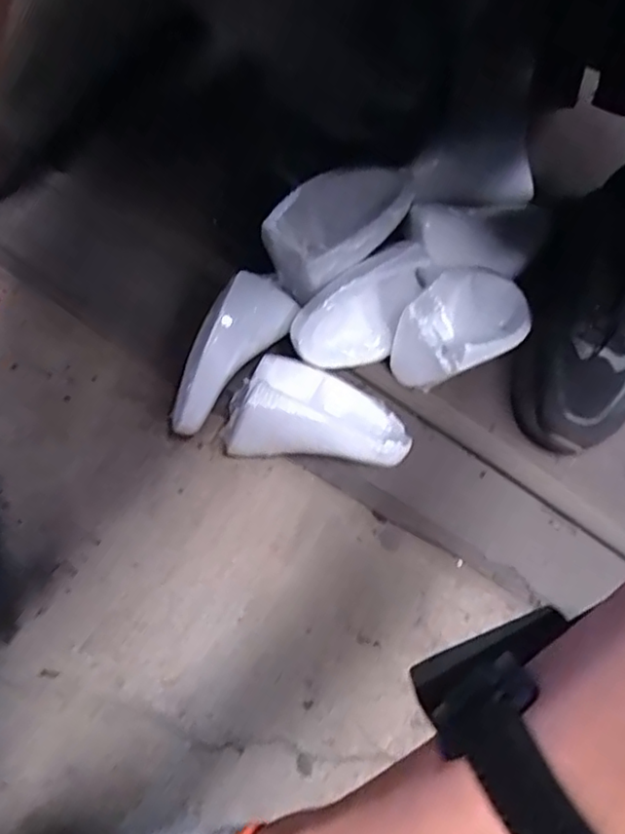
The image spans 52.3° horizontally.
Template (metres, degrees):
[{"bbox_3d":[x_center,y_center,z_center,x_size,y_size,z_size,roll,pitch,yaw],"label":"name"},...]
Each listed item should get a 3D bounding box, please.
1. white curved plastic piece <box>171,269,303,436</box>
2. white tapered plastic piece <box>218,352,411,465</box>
[{"bbox_3d":[-0.073,-0.059,0.529,0.040,0.068,0.142,38,72,11],"label":"white curved plastic piece"},{"bbox_3d":[0.008,0.002,0.540,0.146,0.071,0.089,16,69,3],"label":"white tapered plastic piece"}]

